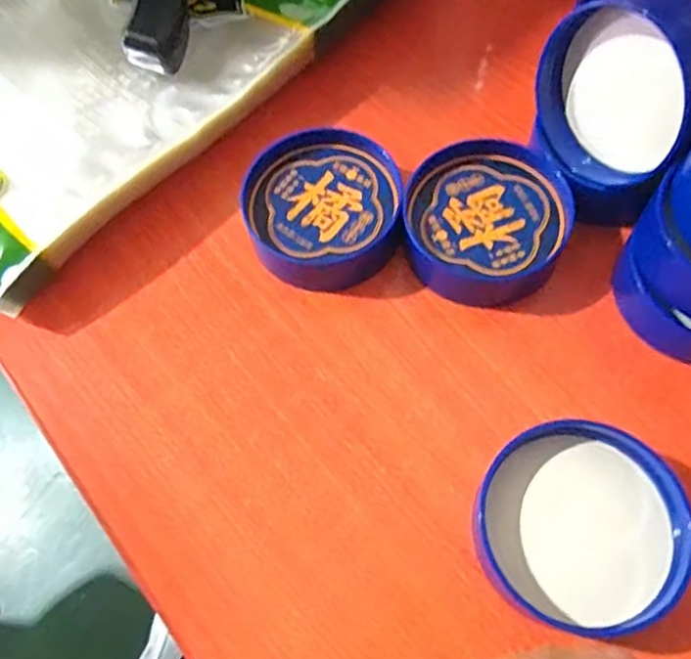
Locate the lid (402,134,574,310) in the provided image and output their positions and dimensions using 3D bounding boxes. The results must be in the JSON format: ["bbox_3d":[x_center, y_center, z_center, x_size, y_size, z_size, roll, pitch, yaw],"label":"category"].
[{"bbox_3d":[0.081,-0.067,0.374,0.088,0.028,0.099,6,67,7],"label":"lid"}]

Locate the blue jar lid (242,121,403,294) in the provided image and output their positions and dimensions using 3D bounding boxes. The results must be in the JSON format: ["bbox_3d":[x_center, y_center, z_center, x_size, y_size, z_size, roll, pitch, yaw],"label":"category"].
[{"bbox_3d":[-0.012,-0.076,0.384,0.089,0.027,0.100,10,68,9],"label":"blue jar lid"}]

